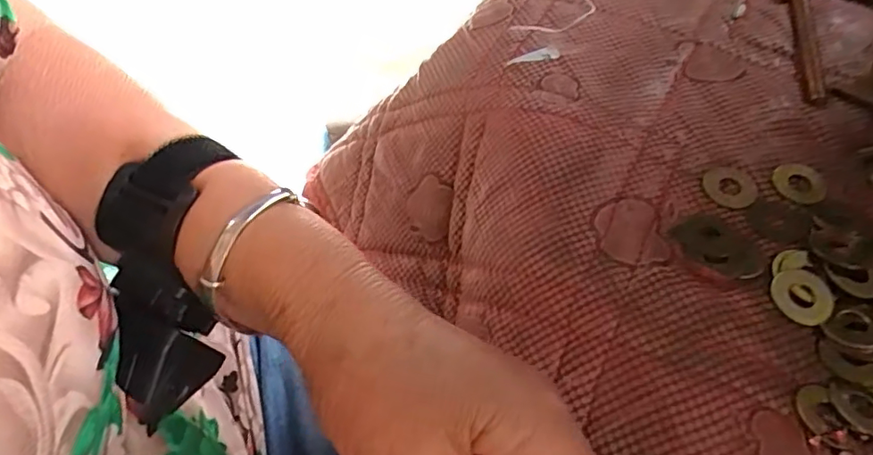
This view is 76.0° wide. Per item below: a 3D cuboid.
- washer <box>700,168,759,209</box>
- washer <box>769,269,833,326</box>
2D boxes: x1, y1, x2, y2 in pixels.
[{"bbox_3d":[0.143,-0.021,0.272,0.025,0.004,0.025,0,52,0],"label":"washer"},{"bbox_3d":[0.154,0.028,0.234,0.025,0.004,0.024,0,52,0],"label":"washer"}]

